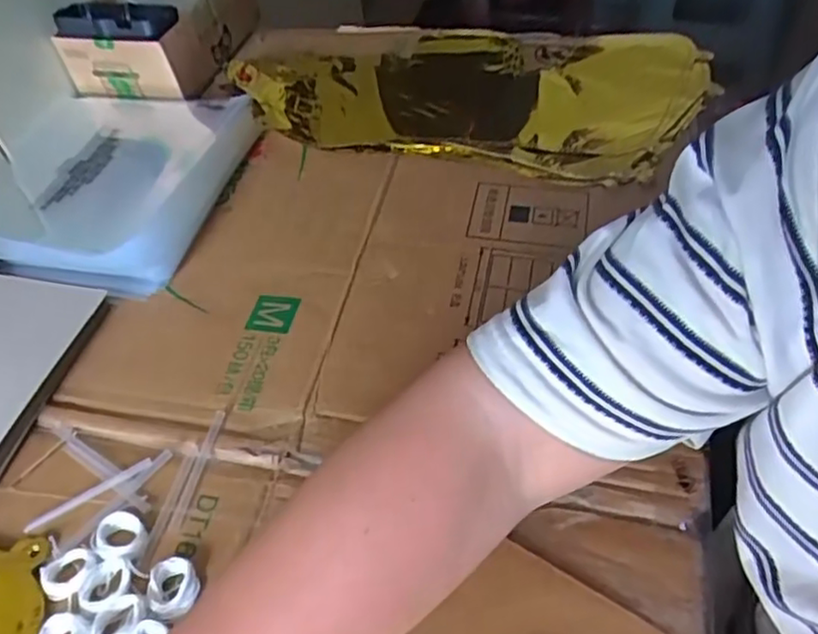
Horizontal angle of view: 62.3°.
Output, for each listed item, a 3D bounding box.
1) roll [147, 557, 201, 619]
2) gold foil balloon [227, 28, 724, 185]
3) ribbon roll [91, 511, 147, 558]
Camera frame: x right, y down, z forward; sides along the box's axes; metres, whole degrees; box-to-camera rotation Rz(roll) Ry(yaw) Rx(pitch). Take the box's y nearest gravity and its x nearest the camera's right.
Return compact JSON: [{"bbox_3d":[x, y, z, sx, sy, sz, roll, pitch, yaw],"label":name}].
[{"bbox_3d":[-0.128,0.146,0.367,0.027,0.006,0.032,-11,50,-4],"label":"roll"},{"bbox_3d":[0.069,-0.235,0.676,0.438,0.060,0.260,5,52,11],"label":"gold foil balloon"},{"bbox_3d":[-0.167,0.125,0.389,0.033,0.008,0.026,14,53,17],"label":"ribbon roll"}]

